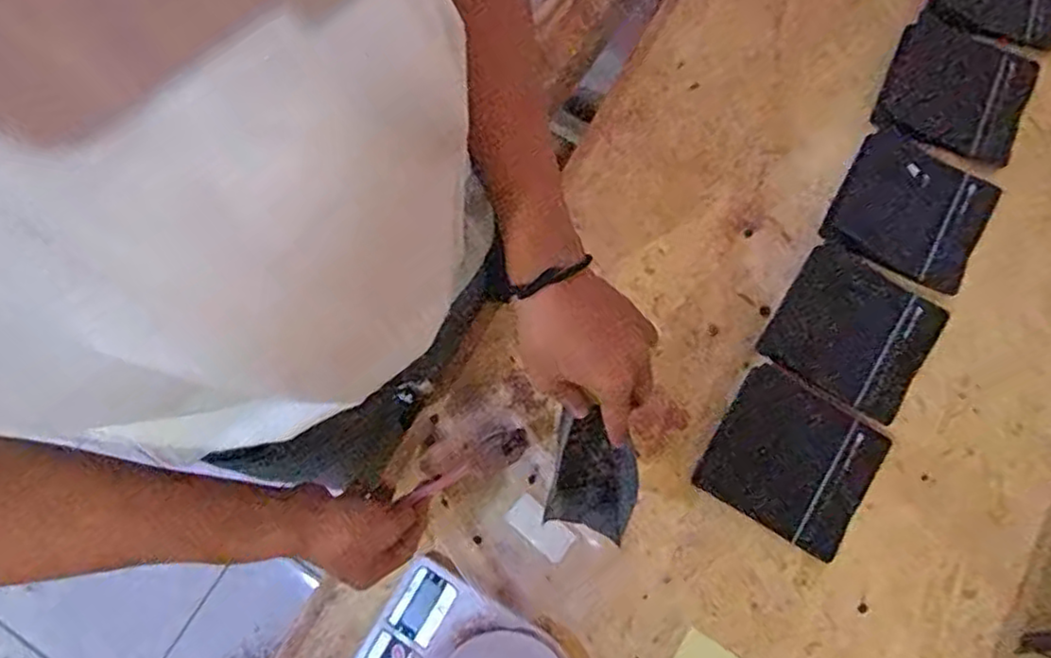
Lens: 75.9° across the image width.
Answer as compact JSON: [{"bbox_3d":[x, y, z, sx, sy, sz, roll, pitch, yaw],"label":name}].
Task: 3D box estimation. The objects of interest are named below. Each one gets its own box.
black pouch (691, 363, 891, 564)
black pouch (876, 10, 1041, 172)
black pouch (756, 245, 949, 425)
[{"bbox_3d":[0.256,0.125,0.650,0.140,0.020,0.138,31,79,7],"label":"black pouch"},{"bbox_3d":[0.471,-0.257,0.735,0.147,0.018,0.148,28,79,6],"label":"black pouch"},{"bbox_3d":[0.327,0.003,0.674,0.141,0.011,0.137,35,80,7],"label":"black pouch"}]

